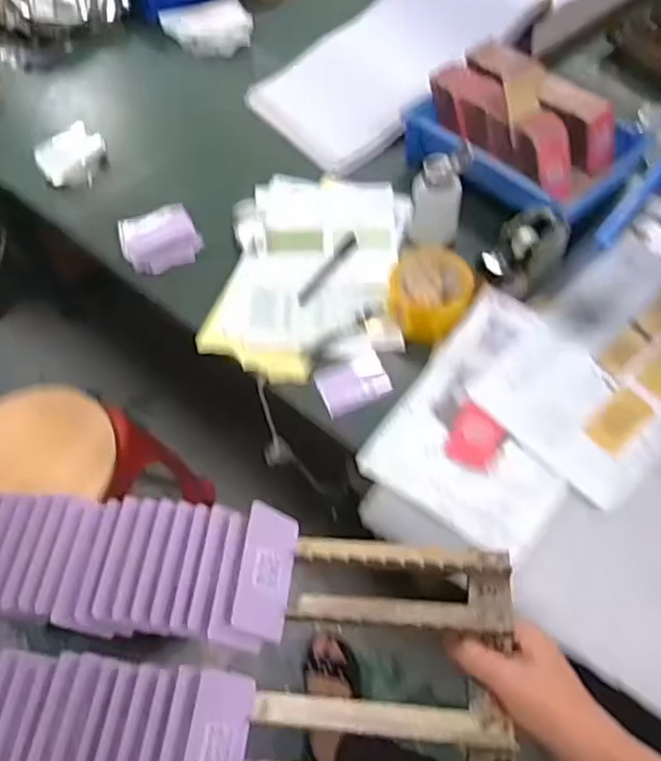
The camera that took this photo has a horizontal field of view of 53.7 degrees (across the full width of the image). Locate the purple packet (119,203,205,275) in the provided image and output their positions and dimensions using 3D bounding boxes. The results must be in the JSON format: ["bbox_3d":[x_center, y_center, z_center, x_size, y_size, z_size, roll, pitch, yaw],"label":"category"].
[{"bbox_3d":[-0.251,-0.208,0.958,0.106,0.028,0.100,-25,61,-13],"label":"purple packet"}]

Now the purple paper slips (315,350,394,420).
[{"bbox_3d":[0.029,0.004,0.822,0.087,0.007,0.066,-20,60,-10],"label":"purple paper slips"}]

